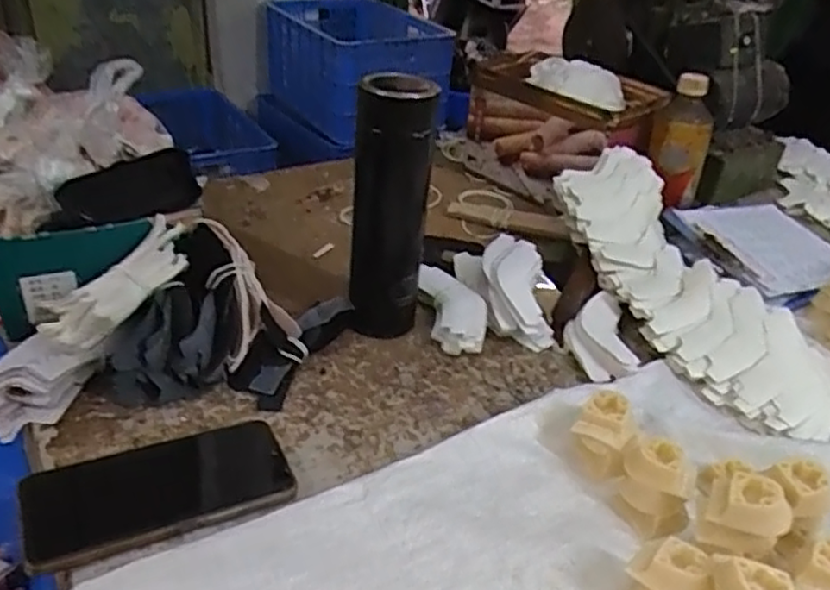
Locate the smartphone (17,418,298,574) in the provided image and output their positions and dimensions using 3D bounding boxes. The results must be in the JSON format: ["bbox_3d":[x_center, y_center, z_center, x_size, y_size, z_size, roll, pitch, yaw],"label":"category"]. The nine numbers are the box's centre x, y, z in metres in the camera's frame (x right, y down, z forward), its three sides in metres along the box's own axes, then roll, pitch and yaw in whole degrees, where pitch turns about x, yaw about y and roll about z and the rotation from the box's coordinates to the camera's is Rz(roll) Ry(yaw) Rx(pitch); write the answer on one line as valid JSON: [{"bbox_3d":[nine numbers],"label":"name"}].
[{"bbox_3d":[-0.165,0.124,0.450,0.160,0.009,0.081,-12,36,-27],"label":"smartphone"}]

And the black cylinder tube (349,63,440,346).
[{"bbox_3d":[-0.022,-0.069,0.587,0.060,0.220,0.051,4,31,-3],"label":"black cylinder tube"}]

